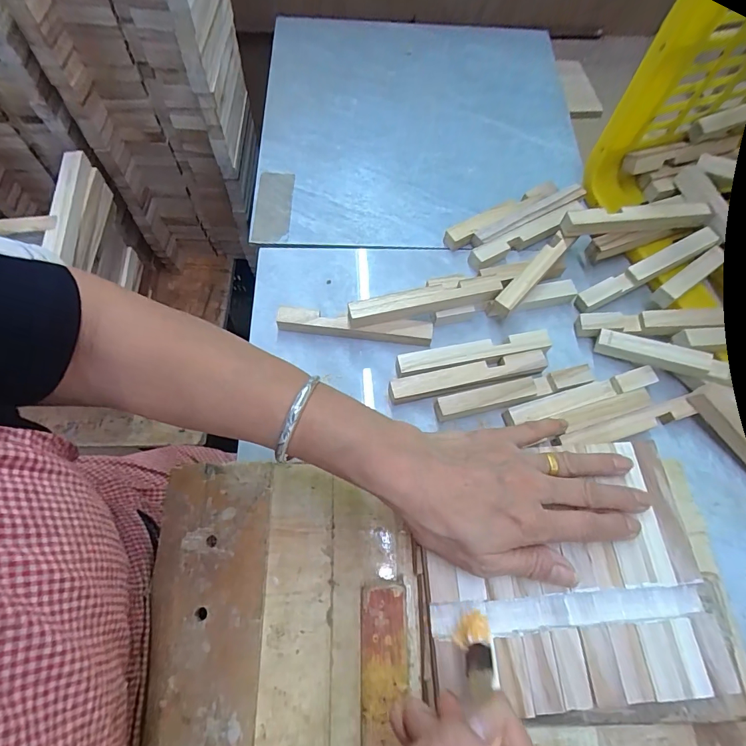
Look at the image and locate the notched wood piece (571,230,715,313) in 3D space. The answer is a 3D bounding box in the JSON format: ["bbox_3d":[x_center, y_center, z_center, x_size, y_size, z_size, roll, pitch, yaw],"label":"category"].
[{"bbox_3d":[0.278,-0.104,0.426,0.149,0.016,0.019,-28,66,2],"label":"notched wood piece"}]

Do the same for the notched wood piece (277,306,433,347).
[{"bbox_3d":[-0.018,-0.046,0.407,0.149,0.018,0.020,6,66,0],"label":"notched wood piece"}]

